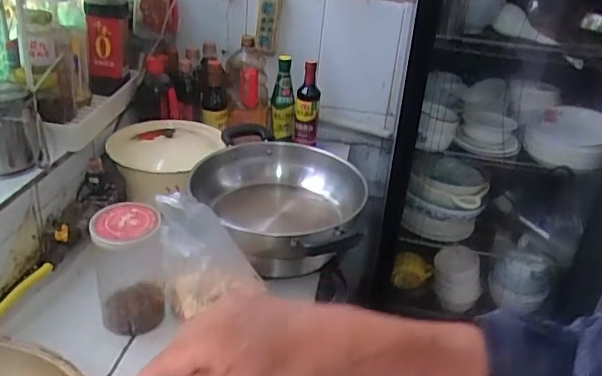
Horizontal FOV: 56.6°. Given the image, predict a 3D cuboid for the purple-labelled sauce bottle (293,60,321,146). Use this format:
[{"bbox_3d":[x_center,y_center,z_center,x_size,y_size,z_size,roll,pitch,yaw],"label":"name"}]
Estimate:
[{"bbox_3d":[0.015,-0.213,1.464,0.068,0.213,0.068,6,29,0],"label":"purple-labelled sauce bottle"}]

